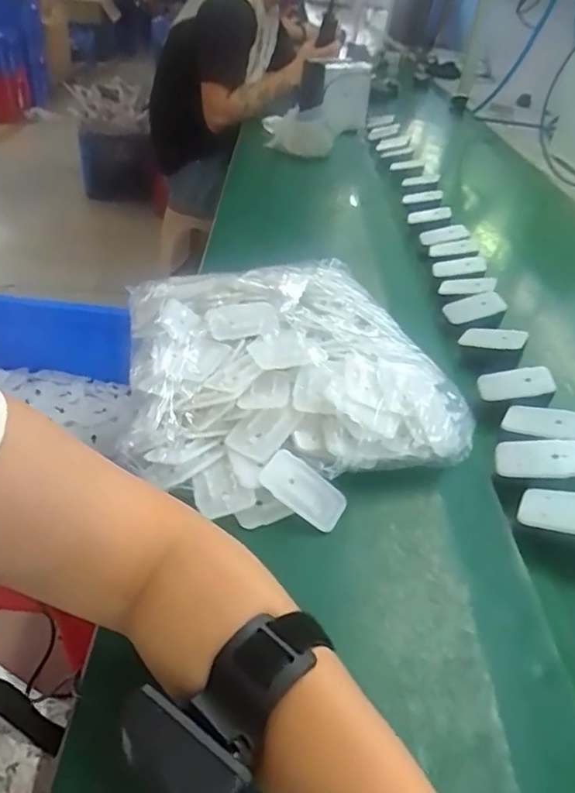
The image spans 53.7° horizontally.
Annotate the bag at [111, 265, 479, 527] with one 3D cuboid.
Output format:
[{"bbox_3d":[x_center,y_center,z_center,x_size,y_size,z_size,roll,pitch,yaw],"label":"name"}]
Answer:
[{"bbox_3d":[-0.008,-0.028,0.548,0.287,0.078,0.321,-5,39,-12],"label":"bag"}]

